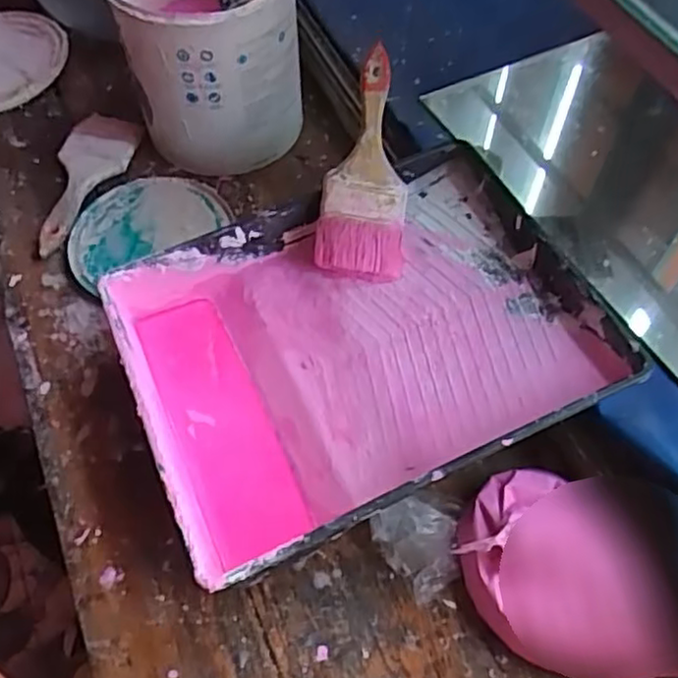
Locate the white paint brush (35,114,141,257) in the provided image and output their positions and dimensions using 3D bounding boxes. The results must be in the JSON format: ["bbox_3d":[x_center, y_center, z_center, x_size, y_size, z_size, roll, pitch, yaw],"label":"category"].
[{"bbox_3d":[-0.265,-0.170,0.718,0.066,0.022,0.197,6,59,5],"label":"white paint brush"}]

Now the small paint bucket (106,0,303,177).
[{"bbox_3d":[-0.127,-0.291,0.695,0.163,0.189,0.155,0,59,1],"label":"small paint bucket"}]

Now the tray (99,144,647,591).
[{"bbox_3d":[0.016,0.009,0.566,0.352,0.084,0.273,-23,61,-12],"label":"tray"}]

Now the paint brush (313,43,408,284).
[{"bbox_3d":[0.024,-0.149,0.598,0.072,0.023,0.193,5,85,4],"label":"paint brush"}]

